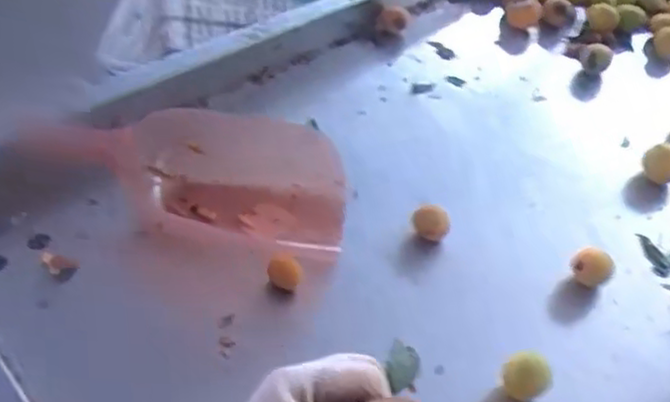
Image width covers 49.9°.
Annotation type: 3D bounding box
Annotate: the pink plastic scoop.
[{"bbox_3d":[-0.115,-0.029,0.681,0.251,0.081,0.166,6,46,1],"label":"pink plastic scoop"}]

